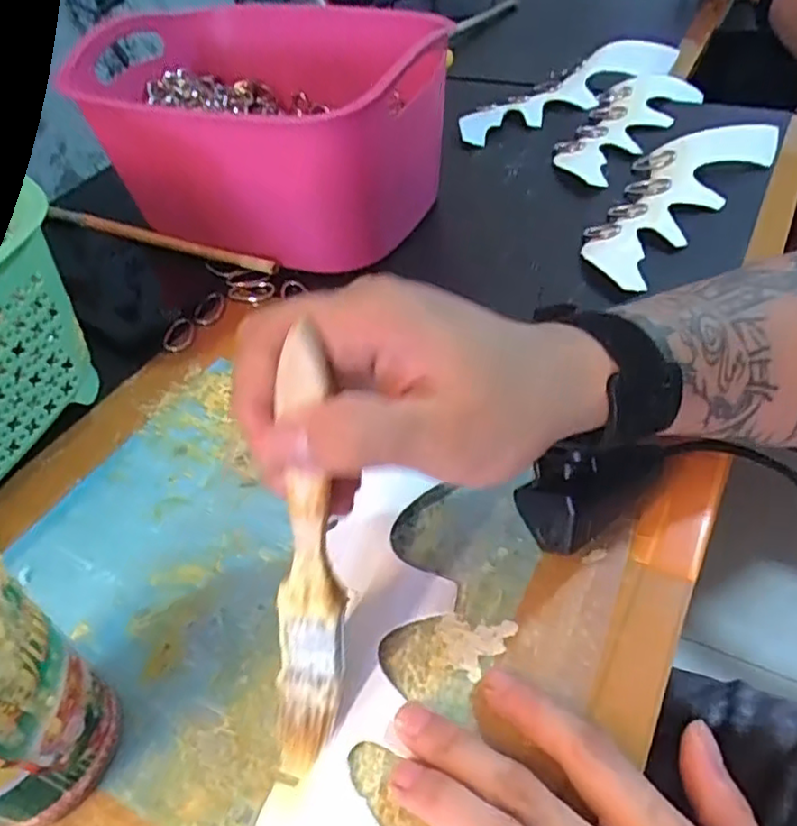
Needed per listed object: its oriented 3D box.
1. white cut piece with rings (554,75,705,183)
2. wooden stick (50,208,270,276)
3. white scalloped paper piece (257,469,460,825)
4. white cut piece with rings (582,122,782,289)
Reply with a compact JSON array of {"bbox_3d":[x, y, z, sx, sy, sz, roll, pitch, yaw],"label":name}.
[{"bbox_3d":[0.201,-0.268,0.598,0.079,0.011,0.227,29,57,27],"label":"white cut piece with rings"},{"bbox_3d":[-0.195,-0.142,0.525,0.237,0.013,0.011,18,52,23],"label":"wooden stick"},{"bbox_3d":[-0.012,0.107,0.273,0.057,0.007,0.186,3,51,10],"label":"white scalloped paper piece"},{"bbox_3d":[0.204,-0.167,0.499,0.083,0.019,0.236,32,58,32],"label":"white cut piece with rings"}]

